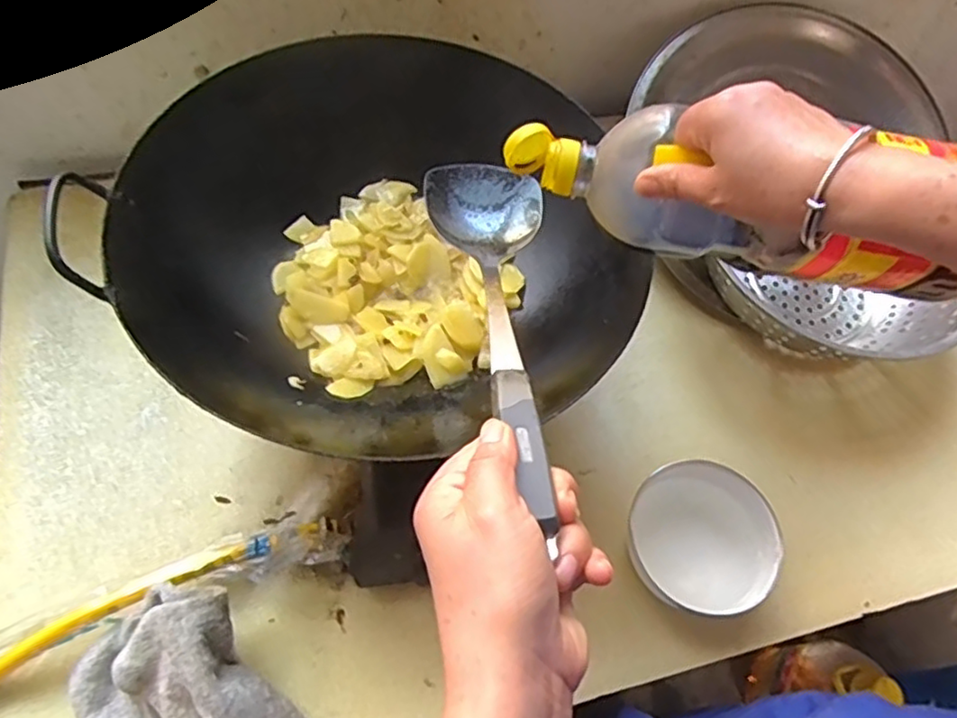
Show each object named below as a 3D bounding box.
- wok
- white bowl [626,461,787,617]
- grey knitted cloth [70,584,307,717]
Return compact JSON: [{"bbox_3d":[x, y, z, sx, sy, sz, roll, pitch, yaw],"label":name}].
[{"bbox_3d":[-0.086,-0.105,0.601,0.457,0.133,0.358,-8,63,-8],"label":"wok"},{"bbox_3d":[0.222,0.179,0.640,0.144,0.060,0.151,2,62,-3],"label":"white bowl"},{"bbox_3d":[-0.243,0.291,0.530,0.148,0.089,0.187,-33,69,-19],"label":"grey knitted cloth"}]

